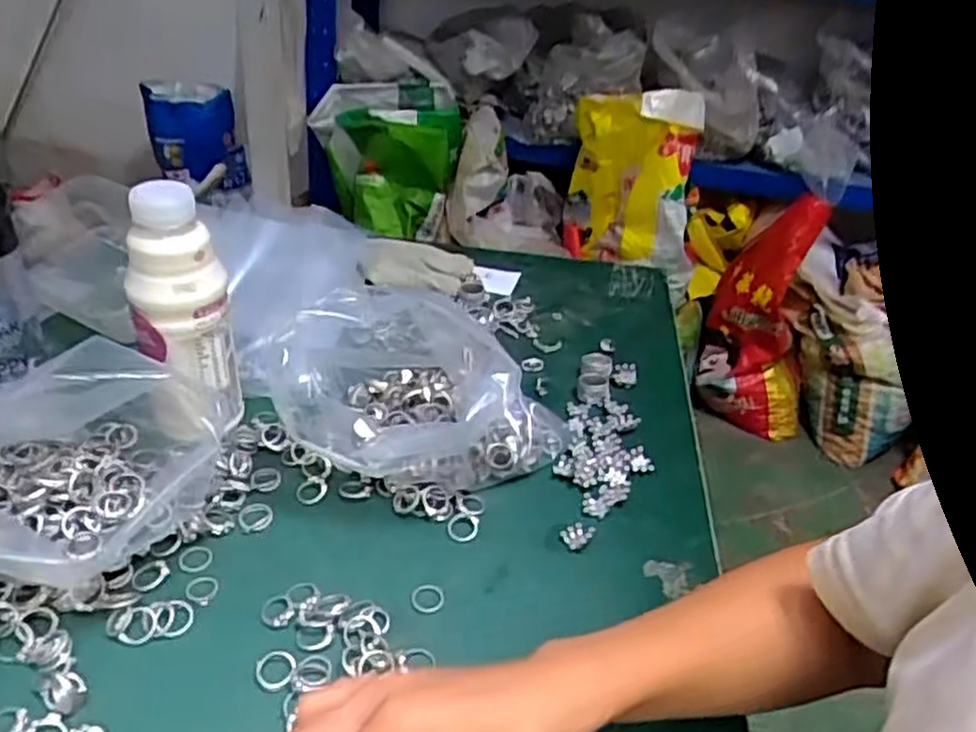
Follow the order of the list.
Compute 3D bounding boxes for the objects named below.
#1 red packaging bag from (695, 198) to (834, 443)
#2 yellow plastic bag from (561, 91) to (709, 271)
[{"bbox_3d":[0.671,-0.113,1.785,0.265,0.544,0.176,12,34,6],"label":"red packaging bag"},{"bbox_3d":[0.319,-0.401,1.649,0.256,0.380,0.150,6,34,-2],"label":"yellow plastic bag"}]

